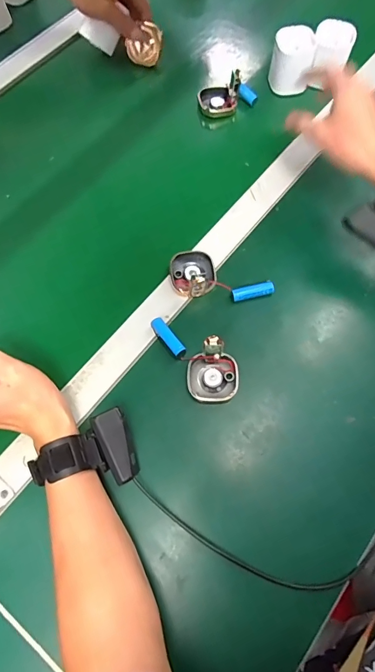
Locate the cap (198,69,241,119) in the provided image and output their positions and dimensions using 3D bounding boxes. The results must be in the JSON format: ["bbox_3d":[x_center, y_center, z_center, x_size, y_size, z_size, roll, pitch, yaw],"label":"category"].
[{"bbox_3d":[0.046,-0.352,0.574,0.056,0.054,0.040,-1,67,-2],"label":"cap"}]

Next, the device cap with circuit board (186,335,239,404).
[{"bbox_3d":[0.027,0.040,0.422,0.056,0.058,0.060,1,67,-1],"label":"device cap with circuit board"}]

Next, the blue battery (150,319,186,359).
[{"bbox_3d":[-0.021,0.003,0.446,0.017,0.014,0.053,-33,71,-15],"label":"blue battery"}]

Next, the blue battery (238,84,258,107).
[{"bbox_3d":[0.090,-0.358,0.579,0.035,0.015,0.014,27,68,-27],"label":"blue battery"}]

